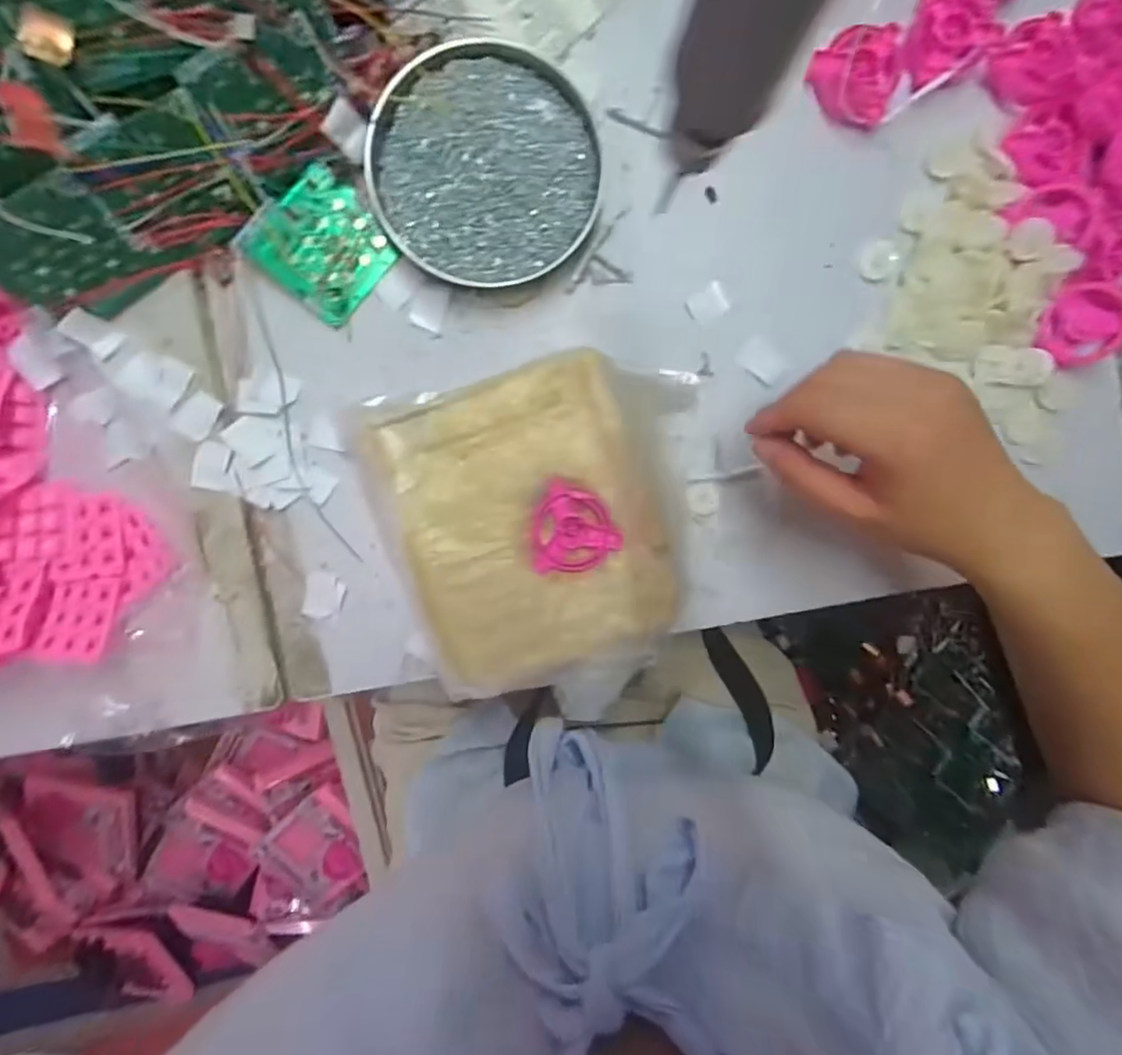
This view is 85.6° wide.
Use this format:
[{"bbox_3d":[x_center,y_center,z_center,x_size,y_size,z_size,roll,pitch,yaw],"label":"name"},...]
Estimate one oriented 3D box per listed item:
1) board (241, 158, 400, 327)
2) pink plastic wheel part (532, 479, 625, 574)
[{"bbox_3d":[-0.144,-0.170,0.370,0.068,0.008,0.070,41,93,-5],"label":"board"},{"bbox_3d":[0.010,0.000,0.374,0.053,0.011,0.056,2,95,-2],"label":"pink plastic wheel part"}]

